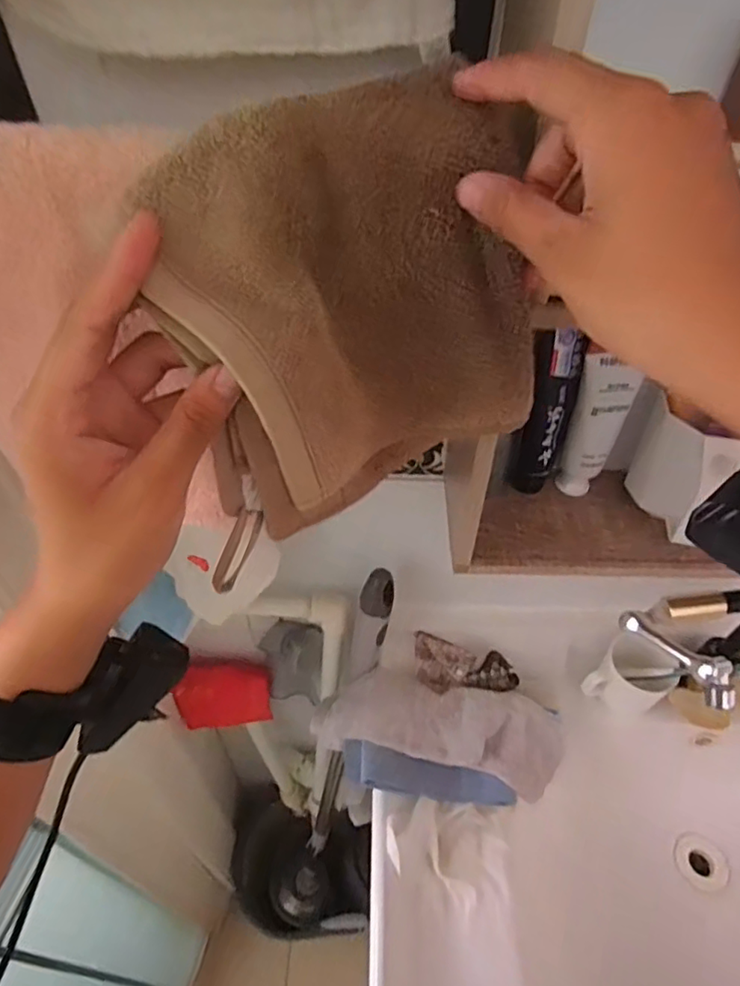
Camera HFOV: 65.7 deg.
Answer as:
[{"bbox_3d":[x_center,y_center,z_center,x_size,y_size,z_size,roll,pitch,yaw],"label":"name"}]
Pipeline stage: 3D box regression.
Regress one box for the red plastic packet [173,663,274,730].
[{"bbox_3d":[-0.201,0.279,0.795,0.122,0.093,0.025,-4,9,-19],"label":"red plastic packet"}]

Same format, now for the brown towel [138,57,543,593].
[{"bbox_3d":[-0.007,-0.071,0.255,0.163,0.168,0.063,-17,49,-17],"label":"brown towel"}]

